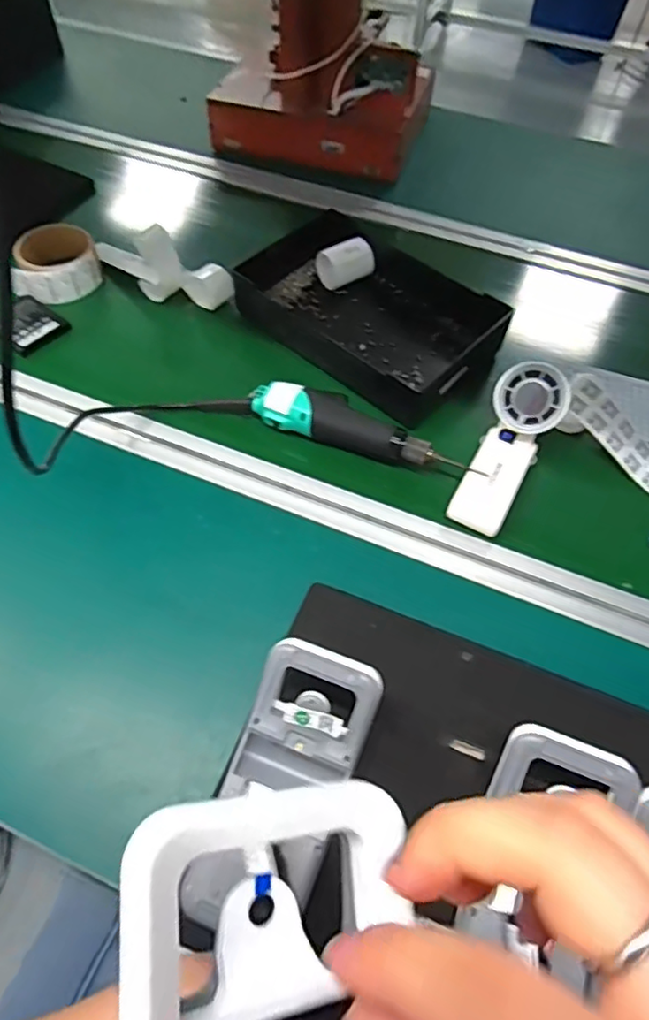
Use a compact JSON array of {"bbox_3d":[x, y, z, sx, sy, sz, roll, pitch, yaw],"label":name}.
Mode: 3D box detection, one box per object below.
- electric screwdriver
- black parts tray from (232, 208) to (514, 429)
[{"bbox_3d":[0.036,-0.074,0.564,0.219,0.041,0.047,19,59,10],"label":"electric screwdriver"},{"bbox_3d":[0.052,-0.220,0.657,0.277,0.064,0.186,36,64,19],"label":"black parts tray"}]

